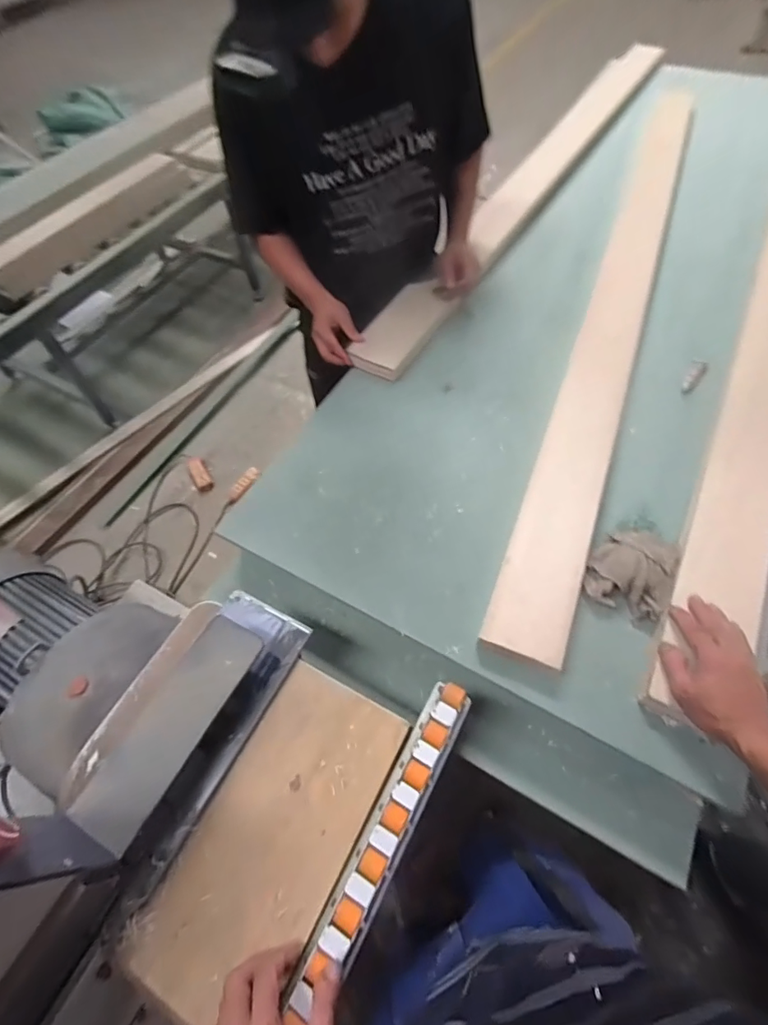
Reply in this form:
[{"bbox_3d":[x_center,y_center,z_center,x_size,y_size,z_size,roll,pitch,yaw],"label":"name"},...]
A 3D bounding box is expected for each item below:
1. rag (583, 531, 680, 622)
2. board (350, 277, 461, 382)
[{"bbox_3d":[0.361,0.079,0.688,0.107,0.035,0.137,25,65,15],"label":"rag"},{"bbox_3d":[0.041,-0.385,0.979,0.125,0.029,0.256,29,66,17],"label":"board"}]

